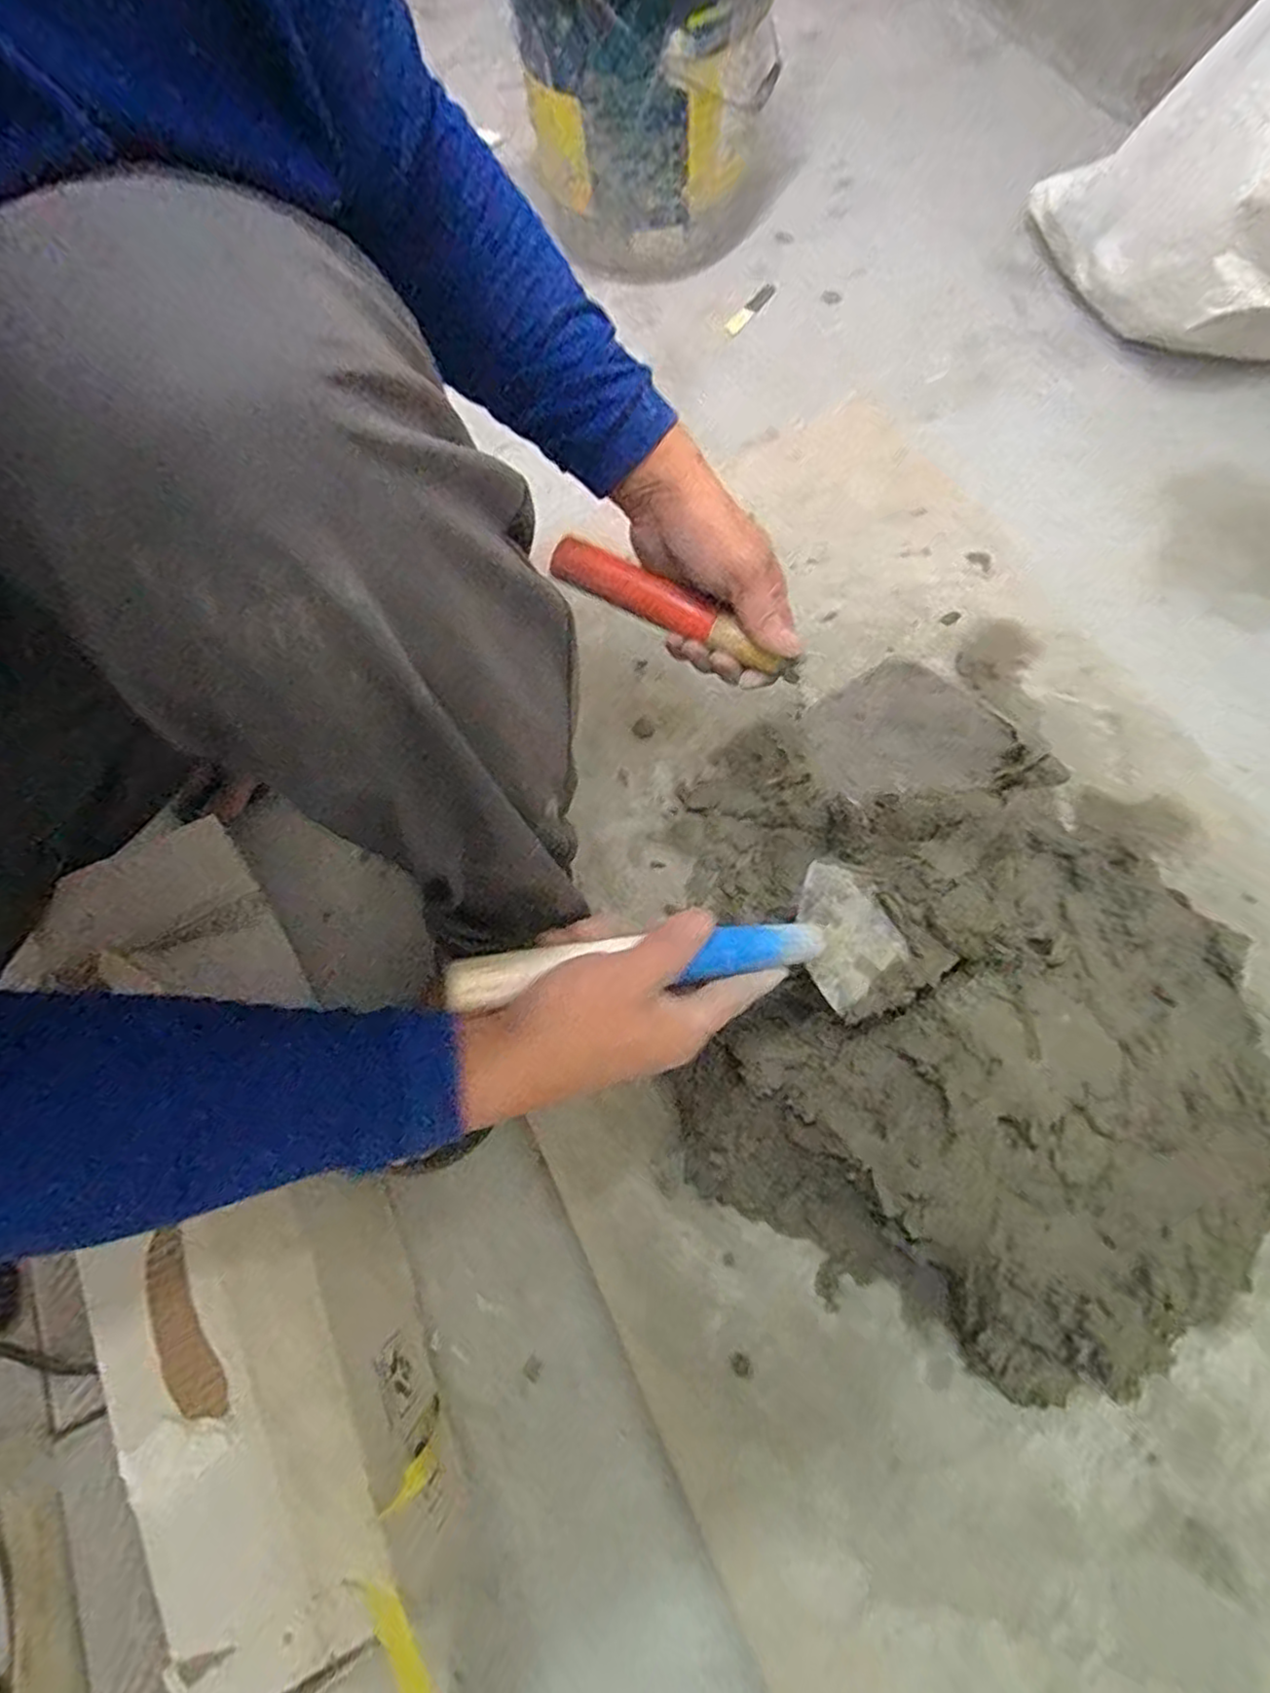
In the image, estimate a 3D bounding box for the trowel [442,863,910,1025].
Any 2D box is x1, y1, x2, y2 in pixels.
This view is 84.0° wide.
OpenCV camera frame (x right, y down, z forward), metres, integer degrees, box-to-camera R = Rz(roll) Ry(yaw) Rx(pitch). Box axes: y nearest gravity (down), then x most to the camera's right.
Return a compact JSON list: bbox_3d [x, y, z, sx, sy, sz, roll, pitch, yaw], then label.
[{"bbox_3d":[0.045,0.054,0.398,0.296,0.047,0.093,0,66,-31],"label":"trowel"}]

